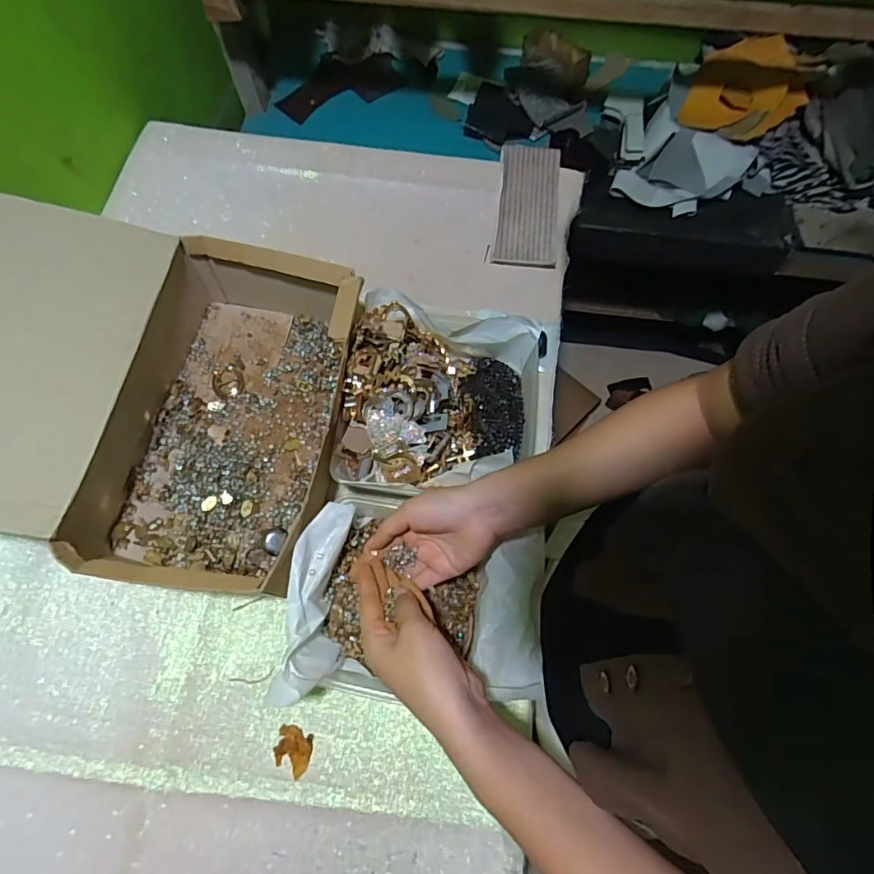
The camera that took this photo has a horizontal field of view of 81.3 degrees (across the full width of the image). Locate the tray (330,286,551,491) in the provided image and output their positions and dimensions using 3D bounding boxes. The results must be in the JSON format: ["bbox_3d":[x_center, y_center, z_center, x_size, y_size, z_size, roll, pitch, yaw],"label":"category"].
[{"bbox_3d":[0.013,-0.037,0.541,0.212,0.084,0.213,8,69,1],"label":"tray"}]

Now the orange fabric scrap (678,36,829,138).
[{"bbox_3d":[0.499,-0.559,0.806,0.165,0.053,0.193,26,70,10],"label":"orange fabric scrap"}]

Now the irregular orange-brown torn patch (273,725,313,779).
[{"bbox_3d":[-0.131,0.285,0.463,0.034,0.004,0.036,16,70,4],"label":"irregular orange-brown torn patch"}]

